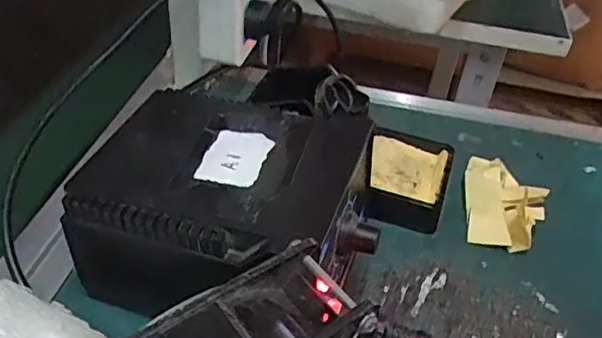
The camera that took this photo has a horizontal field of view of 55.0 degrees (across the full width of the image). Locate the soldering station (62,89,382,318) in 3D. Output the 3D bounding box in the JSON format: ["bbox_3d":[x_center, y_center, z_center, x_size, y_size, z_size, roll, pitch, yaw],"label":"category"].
[{"bbox_3d":[-0.035,0.028,0.327,0.151,0.090,0.117,17,42,13],"label":"soldering station"}]

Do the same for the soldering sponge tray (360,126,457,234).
[{"bbox_3d":[0.073,0.008,0.411,0.059,0.027,0.074,12,41,8],"label":"soldering sponge tray"}]

